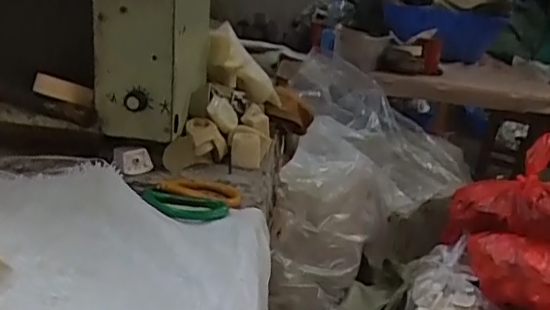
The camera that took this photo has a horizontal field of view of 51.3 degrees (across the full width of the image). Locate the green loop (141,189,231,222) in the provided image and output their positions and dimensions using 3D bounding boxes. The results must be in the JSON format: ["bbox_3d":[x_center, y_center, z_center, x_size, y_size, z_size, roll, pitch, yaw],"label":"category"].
[{"bbox_3d":[-0.100,0.055,0.611,0.099,0.010,0.056,11,19,15],"label":"green loop"}]

